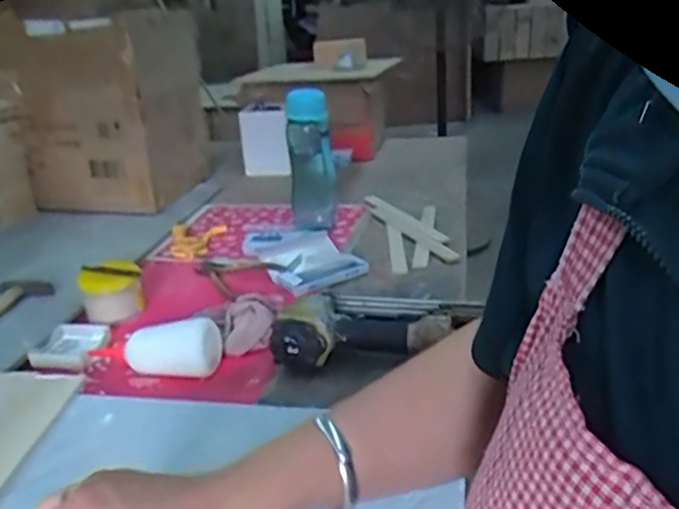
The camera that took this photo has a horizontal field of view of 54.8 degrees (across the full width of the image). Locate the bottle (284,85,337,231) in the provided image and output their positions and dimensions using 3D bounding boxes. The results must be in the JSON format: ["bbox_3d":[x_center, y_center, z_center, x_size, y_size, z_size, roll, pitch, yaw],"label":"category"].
[{"bbox_3d":[-0.045,-0.158,1.121,0.086,0.230,0.066,-2,22,2],"label":"bottle"}]

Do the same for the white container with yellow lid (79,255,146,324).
[{"bbox_3d":[-0.305,0.047,0.880,0.079,0.050,0.086,-10,23,-16],"label":"white container with yellow lid"}]

